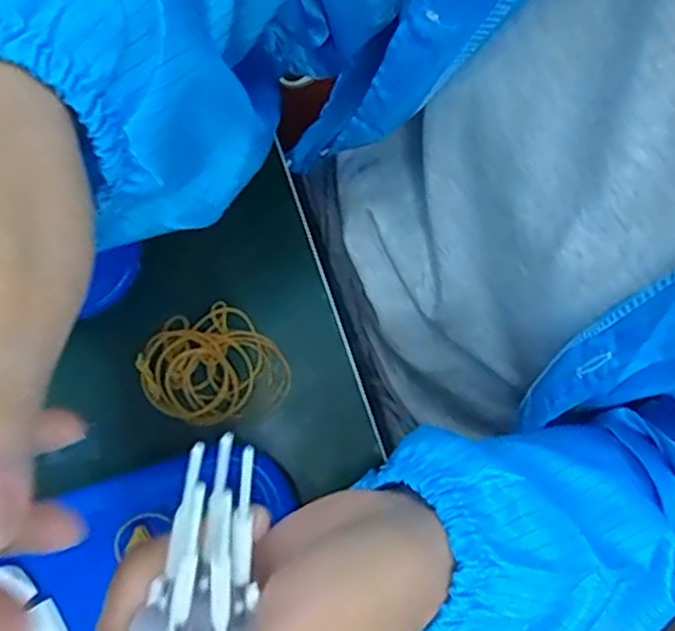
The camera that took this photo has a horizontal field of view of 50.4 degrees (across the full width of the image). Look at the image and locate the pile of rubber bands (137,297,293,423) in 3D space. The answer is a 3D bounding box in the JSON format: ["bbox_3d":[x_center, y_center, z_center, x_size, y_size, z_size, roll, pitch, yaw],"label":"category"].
[{"bbox_3d":[-0.062,0.024,0.356,0.067,0.016,0.054,-17,79,-2],"label":"pile of rubber bands"}]

